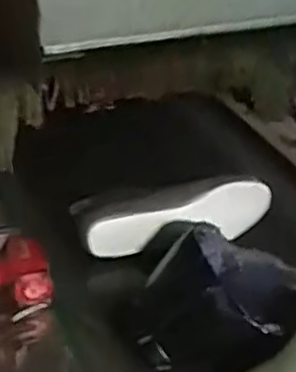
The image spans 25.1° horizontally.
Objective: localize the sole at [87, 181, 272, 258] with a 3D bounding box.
[{"bbox_3d":[0.049,0.053,0.970,0.268,0.094,0.026,-9,38,-17],"label":"sole"}]

